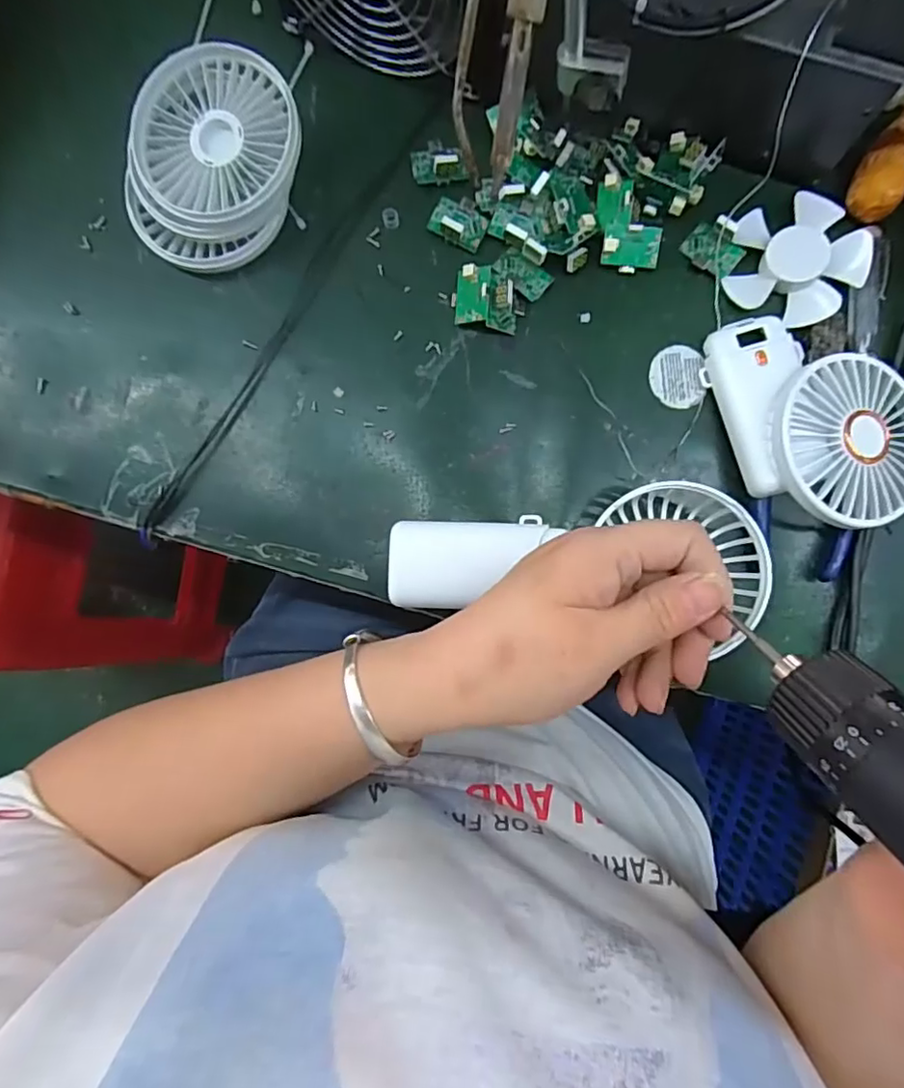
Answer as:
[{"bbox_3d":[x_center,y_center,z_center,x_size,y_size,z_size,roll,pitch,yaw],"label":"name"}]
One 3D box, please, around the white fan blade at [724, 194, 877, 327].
[{"bbox_3d":[0.187,-0.156,0.324,0.069,0.014,0.070,0,88,2],"label":"white fan blade"}]

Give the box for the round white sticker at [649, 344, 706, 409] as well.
[{"bbox_3d":[0.125,-0.093,0.329,0.029,0.004,0.034,-4,88,2],"label":"round white sticker"}]

